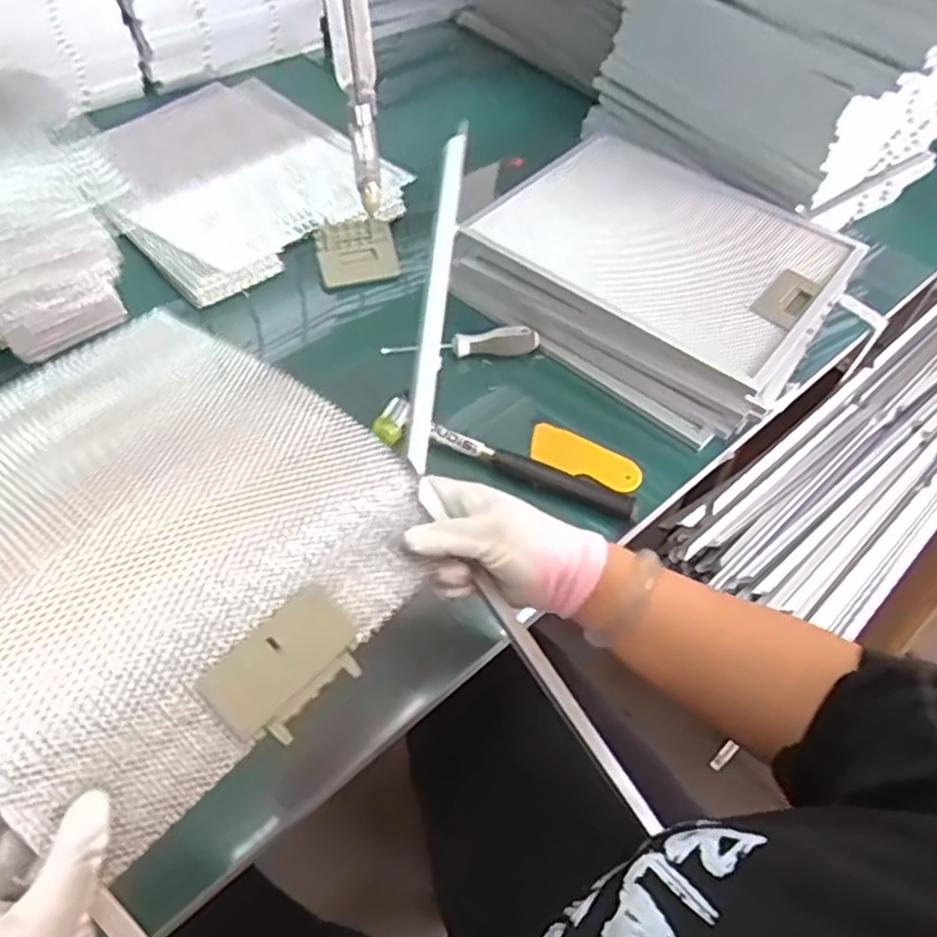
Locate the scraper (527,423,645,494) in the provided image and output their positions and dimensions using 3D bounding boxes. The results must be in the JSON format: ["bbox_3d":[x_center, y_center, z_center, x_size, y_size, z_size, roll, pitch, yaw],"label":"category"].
[{"bbox_3d":[0.109,-0.009,0.671,0.104,0.007,0.039,26,73,11],"label":"scraper"}]

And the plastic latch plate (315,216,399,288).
[{"bbox_3d":[-0.125,-0.245,0.805,0.085,0.005,0.087,-13,68,-12],"label":"plastic latch plate"}]

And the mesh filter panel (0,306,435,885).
[{"bbox_3d":[-0.210,0.022,0.439,0.315,0.049,0.269,34,57,20],"label":"mesh filter panel"}]

